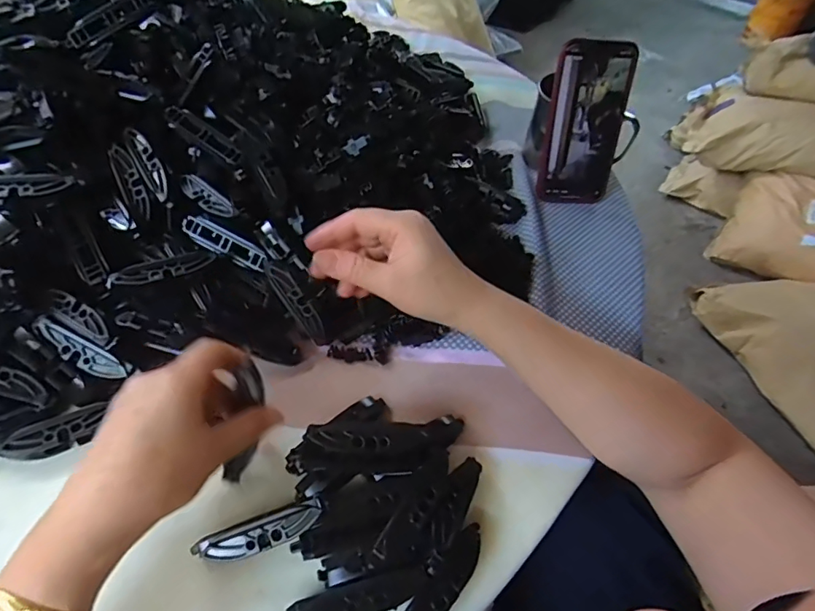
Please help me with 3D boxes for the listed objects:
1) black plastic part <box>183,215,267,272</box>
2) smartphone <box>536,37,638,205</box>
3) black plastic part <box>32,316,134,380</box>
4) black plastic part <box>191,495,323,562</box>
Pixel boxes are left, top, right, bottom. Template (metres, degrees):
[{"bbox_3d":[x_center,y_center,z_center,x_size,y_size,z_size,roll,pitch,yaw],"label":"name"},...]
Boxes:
[{"bbox_3d":[-0.143,-0.050,0.400,0.073,0.014,0.017,29,51,0],"label":"black plastic part"},{"bbox_3d":[0.182,-0.185,0.517,0.074,0.158,0.017,4,29,2],"label":"smartphone"},{"bbox_3d":[-0.225,0.030,0.346,0.072,0.006,0.021,31,87,-1],"label":"black plastic part"},{"bbox_3d":[-0.088,0.135,0.298,0.078,0.009,0.019,-20,53,-4],"label":"black plastic part"}]

